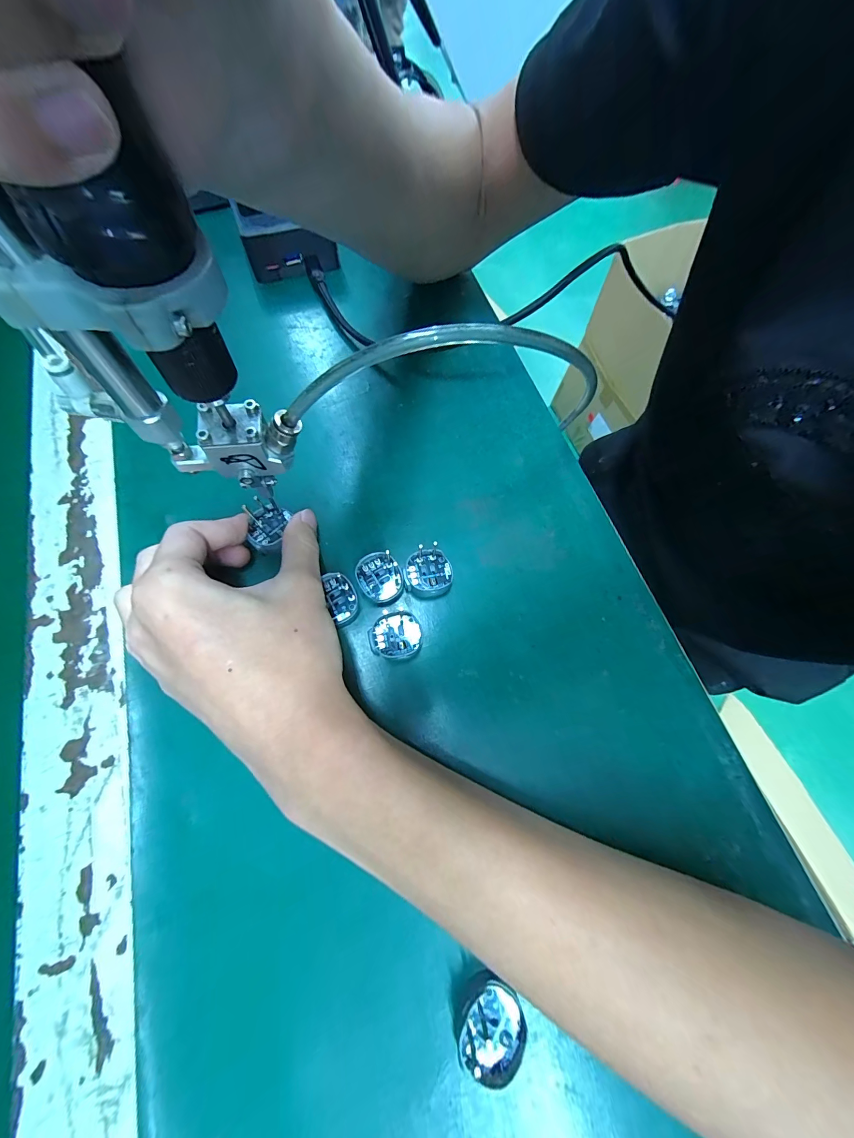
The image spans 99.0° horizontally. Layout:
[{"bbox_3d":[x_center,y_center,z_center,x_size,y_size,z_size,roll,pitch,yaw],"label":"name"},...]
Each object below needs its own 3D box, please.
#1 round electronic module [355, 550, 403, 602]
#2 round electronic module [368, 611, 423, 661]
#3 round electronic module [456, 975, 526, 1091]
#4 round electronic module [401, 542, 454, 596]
[{"bbox_3d":[-0.027,0.005,0.208,0.025,0.004,0.025,1,69,-2],"label":"round electronic module"},{"bbox_3d":[-0.017,0.036,0.198,0.028,0.004,0.025,-19,72,-10],"label":"round electronic module"},{"bbox_3d":[0.026,0.183,0.147,0.026,0.011,0.028,1,69,-2],"label":"round electronic module"},{"bbox_3d":[0.000,0.003,0.213,0.028,0.008,0.028,1,69,-2],"label":"round electronic module"}]

